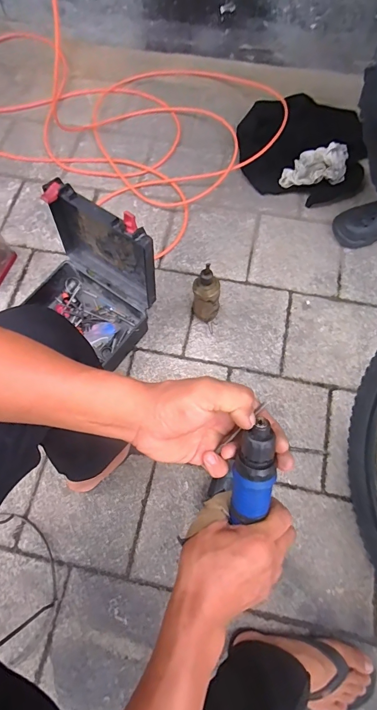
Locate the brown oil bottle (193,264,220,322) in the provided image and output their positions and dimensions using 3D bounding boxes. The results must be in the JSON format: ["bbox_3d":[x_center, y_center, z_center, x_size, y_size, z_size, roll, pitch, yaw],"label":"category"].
[{"bbox_3d":[0.044,-0.139,0.868,0.067,0.188,0.054,-13,68,-4],"label":"brown oil bottle"}]

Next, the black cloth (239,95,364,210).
[{"bbox_3d":[0.335,-0.618,1.077,0.387,0.122,0.273,15,69,7],"label":"black cloth"}]

